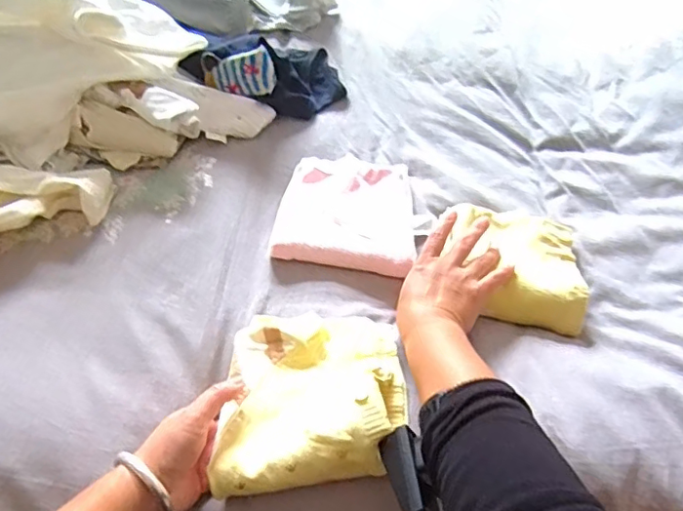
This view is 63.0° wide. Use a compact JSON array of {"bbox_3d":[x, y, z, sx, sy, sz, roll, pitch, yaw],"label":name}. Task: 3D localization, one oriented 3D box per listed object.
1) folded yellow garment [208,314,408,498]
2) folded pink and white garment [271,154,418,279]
[{"bbox_3d":[-0.020,0.110,0.470,0.154,0.053,0.158,2,54,-4],"label":"folded yellow garment"},{"bbox_3d":[0.008,-0.053,0.609,0.146,0.025,0.155,12,54,3],"label":"folded pink and white garment"}]

